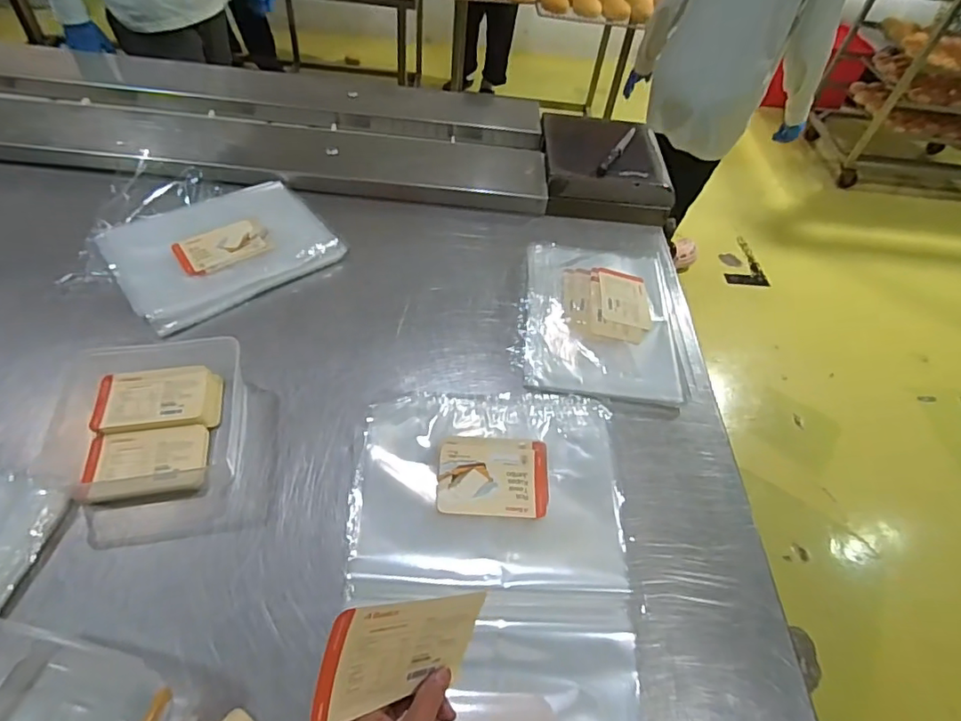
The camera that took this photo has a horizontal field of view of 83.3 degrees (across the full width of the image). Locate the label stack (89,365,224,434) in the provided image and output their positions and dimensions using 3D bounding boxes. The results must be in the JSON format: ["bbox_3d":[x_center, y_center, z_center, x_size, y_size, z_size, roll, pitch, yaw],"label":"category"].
[{"bbox_3d":[-0.416,0.051,0.702,0.145,0.028,0.093,-8,52,-12],"label":"label stack"}]

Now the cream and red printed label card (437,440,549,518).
[{"bbox_3d":[0.016,0.142,0.659,0.132,0.004,0.093,3,62,-5],"label":"cream and red printed label card"}]

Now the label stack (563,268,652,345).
[{"bbox_3d":[0.207,-0.098,0.891,0.147,0.031,0.162,7,50,0],"label":"label stack"}]

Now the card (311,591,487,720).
[{"bbox_3d":[-0.054,0.208,0.386,0.130,0.077,0.007,15,3,-44],"label":"card"}]

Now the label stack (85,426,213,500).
[{"bbox_3d":[-0.401,0.125,0.654,0.126,0.019,0.089,-9,52,-12],"label":"label stack"}]

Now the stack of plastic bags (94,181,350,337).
[{"bbox_3d":[-0.434,-0.195,0.912,0.322,0.023,0.281,-30,60,-26],"label":"stack of plastic bags"}]

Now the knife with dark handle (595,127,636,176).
[{"bbox_3d":[0.297,-0.451,1.162,0.022,0.017,0.198,27,53,16],"label":"knife with dark handle"}]

